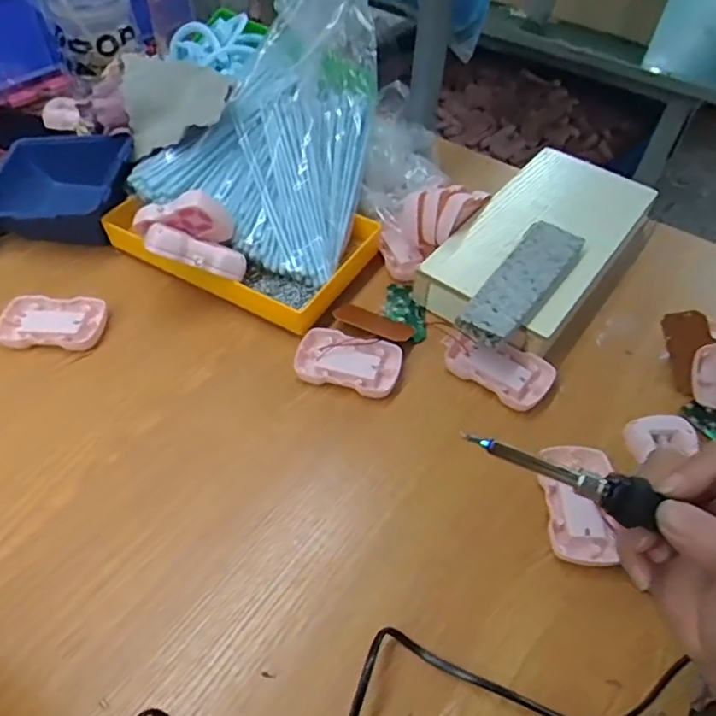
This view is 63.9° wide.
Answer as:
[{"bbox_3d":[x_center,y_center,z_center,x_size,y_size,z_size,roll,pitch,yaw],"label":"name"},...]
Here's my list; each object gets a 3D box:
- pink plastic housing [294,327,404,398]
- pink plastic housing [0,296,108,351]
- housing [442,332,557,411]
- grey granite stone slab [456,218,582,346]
[{"bbox_3d":[-0.008,0.003,0.497,0.090,0.013,0.054,13,51,8],"label":"pink plastic housing"},{"bbox_3d":[-0.278,-0.034,0.520,0.089,0.010,0.056,1,51,-2],"label":"pink plastic housing"},{"bbox_3d":[0.119,0.009,0.500,0.096,0.019,0.051,26,54,17],"label":"housing"},{"bbox_3d":[0.145,-0.068,0.504,0.048,0.012,0.157,32,56,21],"label":"grey granite stone slab"}]

